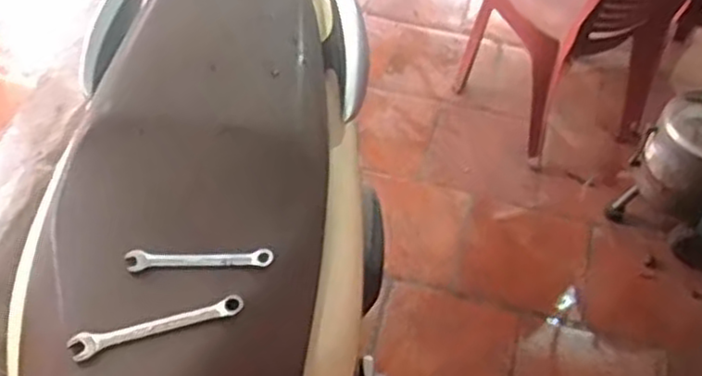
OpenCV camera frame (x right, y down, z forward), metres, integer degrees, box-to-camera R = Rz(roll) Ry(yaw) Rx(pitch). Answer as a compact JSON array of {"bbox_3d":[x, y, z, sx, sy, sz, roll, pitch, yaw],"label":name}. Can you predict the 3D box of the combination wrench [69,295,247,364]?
[{"bbox_3d":[-0.193,0.135,0.735,0.169,0.012,0.026,-15,54,-15],"label":"combination wrench"}]

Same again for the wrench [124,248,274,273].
[{"bbox_3d":[-0.160,0.074,0.782,0.152,0.010,0.024,-1,50,-5],"label":"wrench"}]

